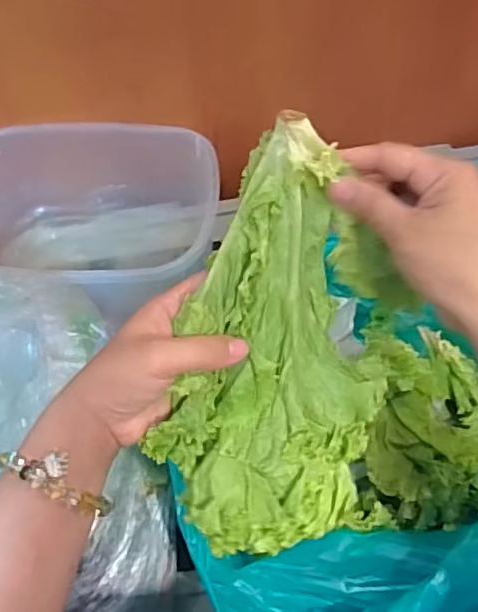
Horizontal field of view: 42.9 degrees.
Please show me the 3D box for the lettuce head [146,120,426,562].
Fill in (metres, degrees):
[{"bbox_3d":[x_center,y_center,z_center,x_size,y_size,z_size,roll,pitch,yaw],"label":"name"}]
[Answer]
[{"bbox_3d":[0.028,0.027,0.379,0.125,0.062,0.257,8,100,10],"label":"lettuce head"}]

